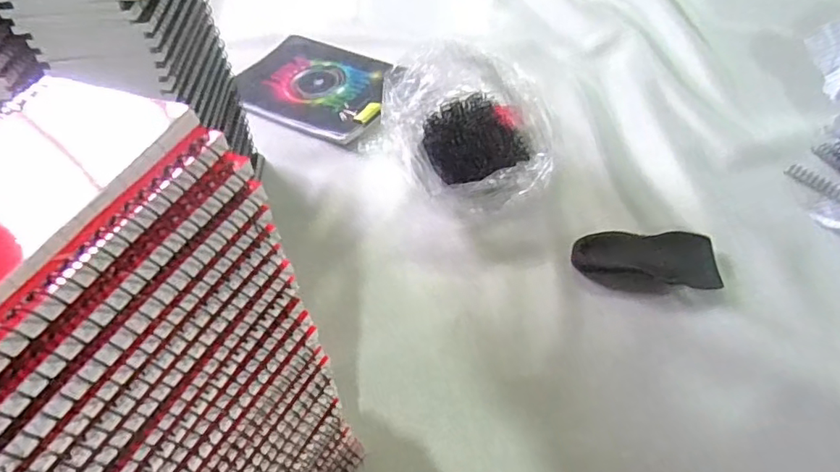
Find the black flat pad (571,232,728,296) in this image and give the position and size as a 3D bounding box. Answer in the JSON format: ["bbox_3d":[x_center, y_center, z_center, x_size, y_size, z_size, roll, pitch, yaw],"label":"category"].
[{"bbox_3d":[0.196,0.023,0.480,0.117,0.023,0.052,-3,49,3],"label":"black flat pad"}]

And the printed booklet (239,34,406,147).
[{"bbox_3d":[-0.128,-0.197,0.711,0.219,0.016,0.167,20,54,22],"label":"printed booklet"}]

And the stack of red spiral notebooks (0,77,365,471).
[{"bbox_3d":[-0.125,0.072,0.268,0.104,0.265,0.128,19,54,21],"label":"stack of red spiral notebooks"}]

